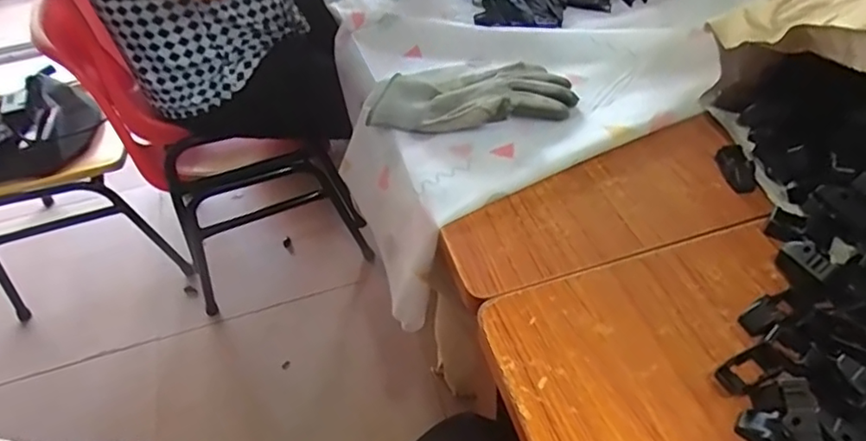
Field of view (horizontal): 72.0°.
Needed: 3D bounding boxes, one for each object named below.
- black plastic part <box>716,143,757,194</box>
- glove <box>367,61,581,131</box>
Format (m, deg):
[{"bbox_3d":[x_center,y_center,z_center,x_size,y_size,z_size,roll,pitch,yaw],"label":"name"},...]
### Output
[{"bbox_3d":[0.286,-0.049,0.559,0.025,0.013,0.049,-8,47,-1],"label":"black plastic part"},{"bbox_3d":[0.038,-0.142,0.647,0.220,0.035,0.132,-9,47,-2],"label":"glove"}]

